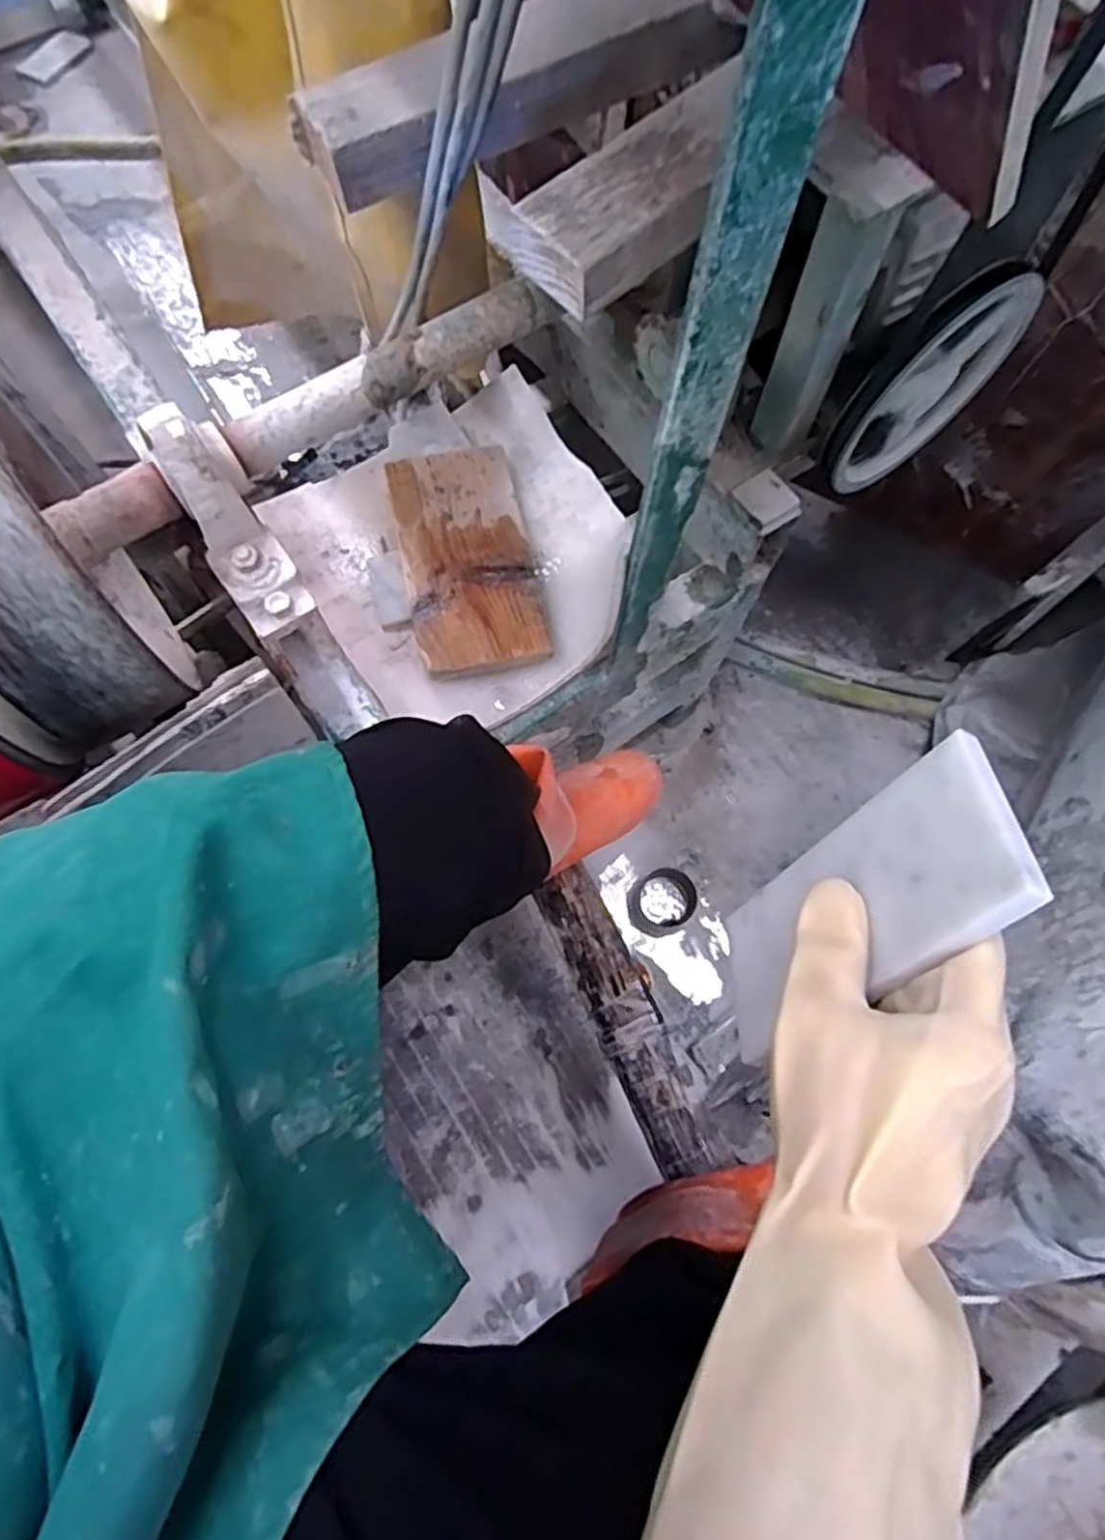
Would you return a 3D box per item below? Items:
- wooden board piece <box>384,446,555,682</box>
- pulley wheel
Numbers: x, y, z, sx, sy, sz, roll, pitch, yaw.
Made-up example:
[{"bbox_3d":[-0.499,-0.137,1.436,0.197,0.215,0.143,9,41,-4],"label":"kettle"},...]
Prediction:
[{"bbox_3d":[-0.084,-0.207,0.765,0.121,0.025,0.239,-12,72,-5],"label":"wooden board piece"},{"bbox_3d":[0.324,-0.328,0.665,0.194,0.207,0.019,-32,74,-11],"label":"pulley wheel"}]

